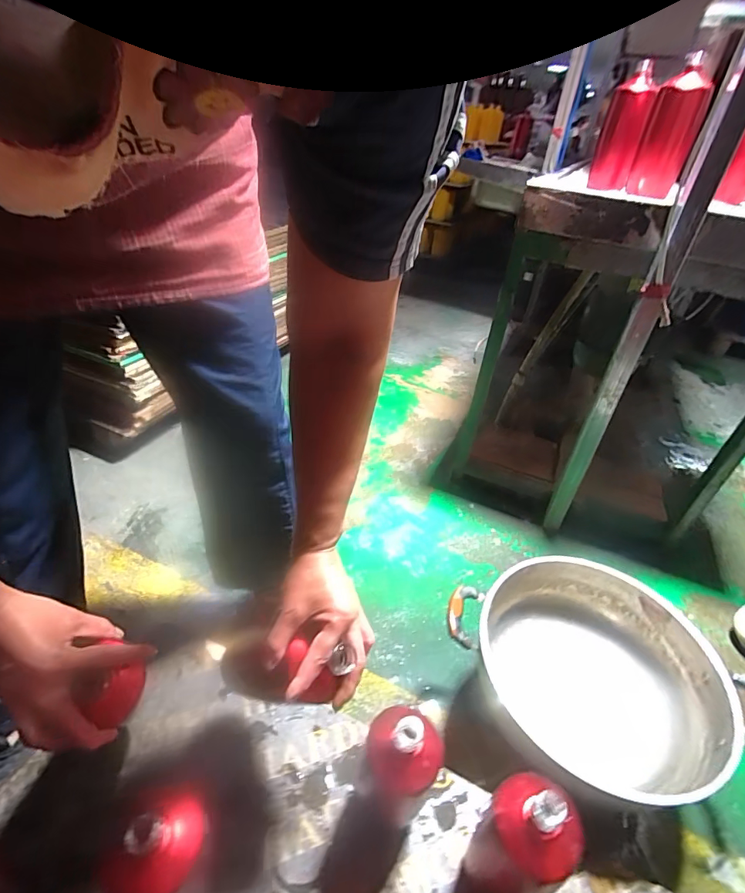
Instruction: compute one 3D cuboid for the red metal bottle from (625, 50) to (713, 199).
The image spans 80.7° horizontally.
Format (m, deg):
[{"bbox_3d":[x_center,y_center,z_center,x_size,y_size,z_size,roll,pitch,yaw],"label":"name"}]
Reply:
[{"bbox_3d":[0.514,-0.545,0.758,0.076,0.191,0.070,19,37,19],"label":"red metal bottle"}]

